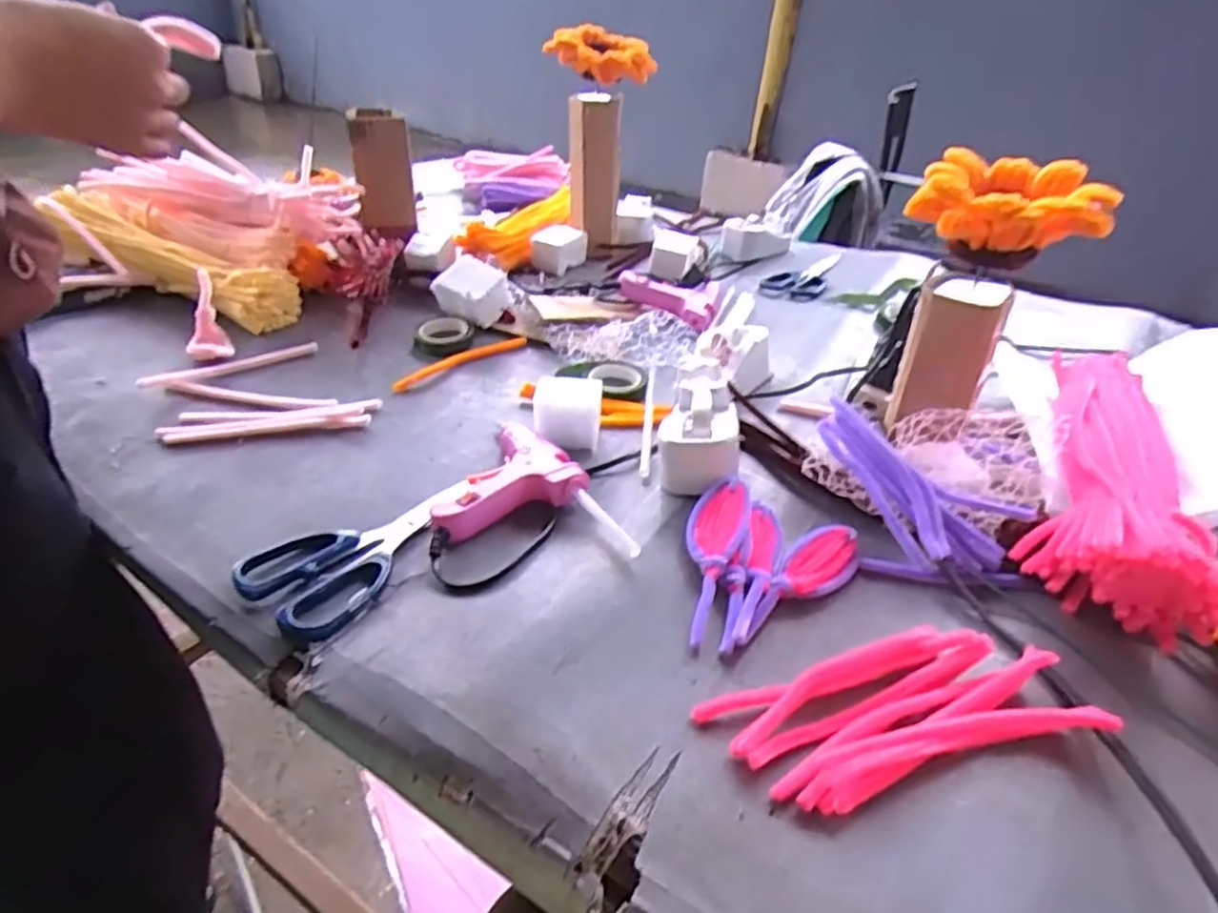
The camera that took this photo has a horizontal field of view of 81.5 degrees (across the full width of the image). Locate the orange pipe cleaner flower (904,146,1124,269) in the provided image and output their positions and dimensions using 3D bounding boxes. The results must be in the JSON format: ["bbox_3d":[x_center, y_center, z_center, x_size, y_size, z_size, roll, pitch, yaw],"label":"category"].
[{"bbox_3d":[0.249,-0.154,0.448,0.109,0.051,0.091,16,37,14],"label":"orange pipe cleaner flower"}]

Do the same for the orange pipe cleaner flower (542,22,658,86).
[{"bbox_3d":[-0.005,-0.450,0.792,0.115,0.044,0.096,13,36,10],"label":"orange pipe cleaner flower"}]

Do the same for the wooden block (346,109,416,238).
[{"bbox_3d":[-0.245,-0.309,0.766,0.055,0.114,0.072,-7,37,-17],"label":"wooden block"}]

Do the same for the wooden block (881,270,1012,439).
[{"bbox_3d":[0.246,-0.070,0.514,0.059,0.110,0.035,14,36,11],"label":"wooden block"}]

